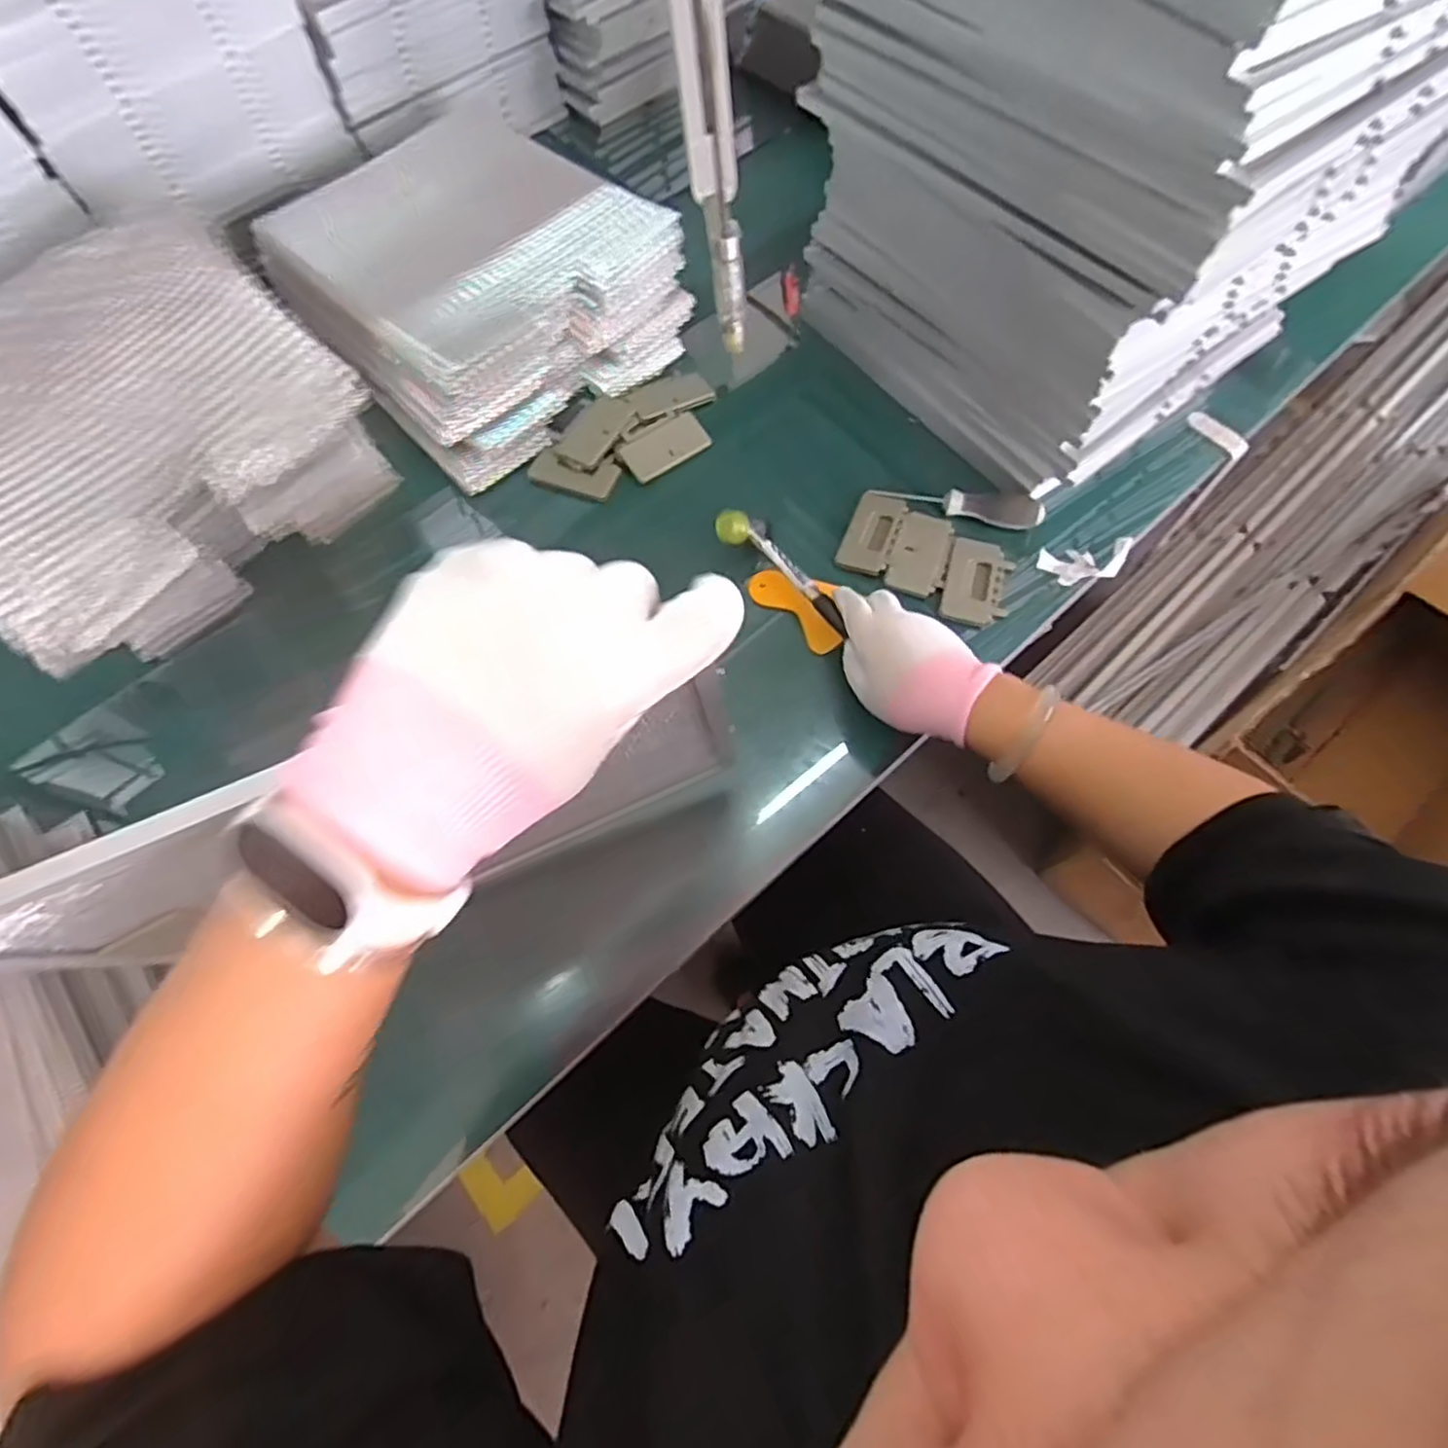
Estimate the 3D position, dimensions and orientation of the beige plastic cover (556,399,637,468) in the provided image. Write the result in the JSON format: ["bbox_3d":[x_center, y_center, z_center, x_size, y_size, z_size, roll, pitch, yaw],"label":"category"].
[{"bbox_3d":[-0.128,-0.292,0.706,0.051,0.011,0.089,34,72,15],"label":"beige plastic cover"}]

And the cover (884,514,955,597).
[{"bbox_3d":[0.180,-0.156,0.649,0.048,0.008,0.083,16,68,9],"label":"cover"}]

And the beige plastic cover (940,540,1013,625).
[{"bbox_3d":[0.228,-0.127,0.634,0.055,0.011,0.082,14,68,8],"label":"beige plastic cover"}]

